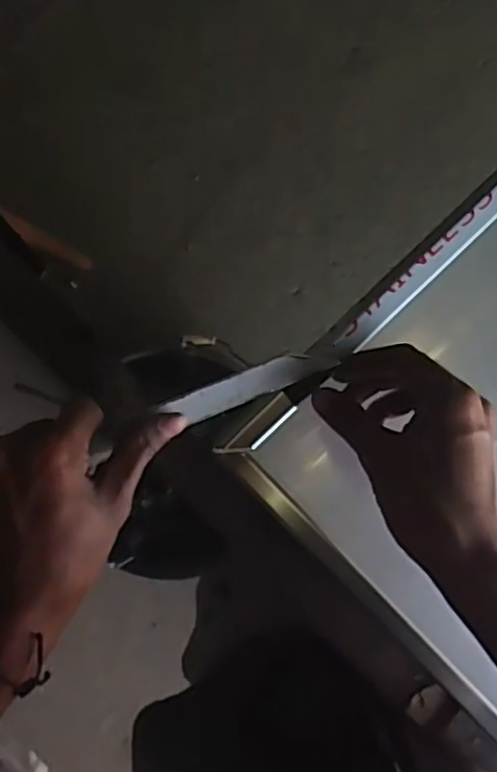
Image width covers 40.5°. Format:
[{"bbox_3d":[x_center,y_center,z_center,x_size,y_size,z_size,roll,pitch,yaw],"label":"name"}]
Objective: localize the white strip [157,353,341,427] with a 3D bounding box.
[{"bbox_3d":[0.001,-0.001,0.376,0.097,0.007,0.019,-23,104,-11],"label":"white strip"}]

